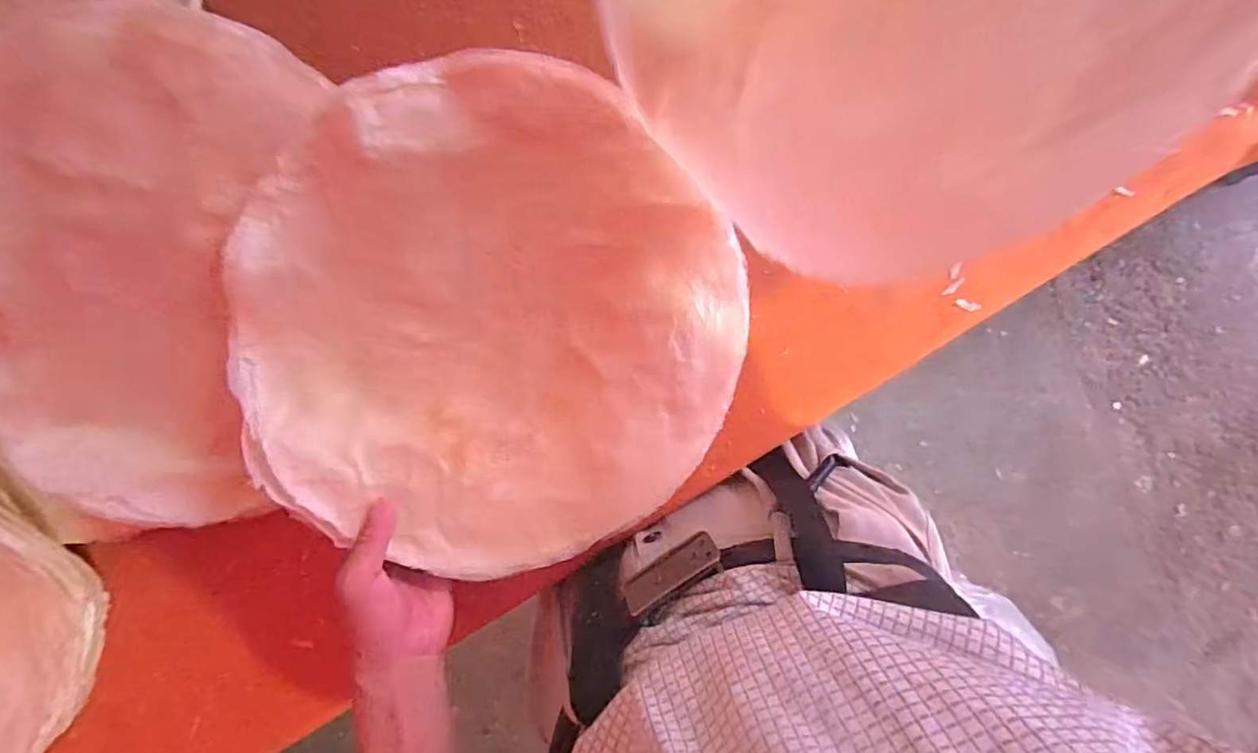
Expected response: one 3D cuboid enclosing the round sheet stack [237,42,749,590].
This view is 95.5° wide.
[{"bbox_3d":[-0.098,-0.038,0.410,0.338,0.046,0.352,0,94,-3],"label":"round sheet stack"}]

